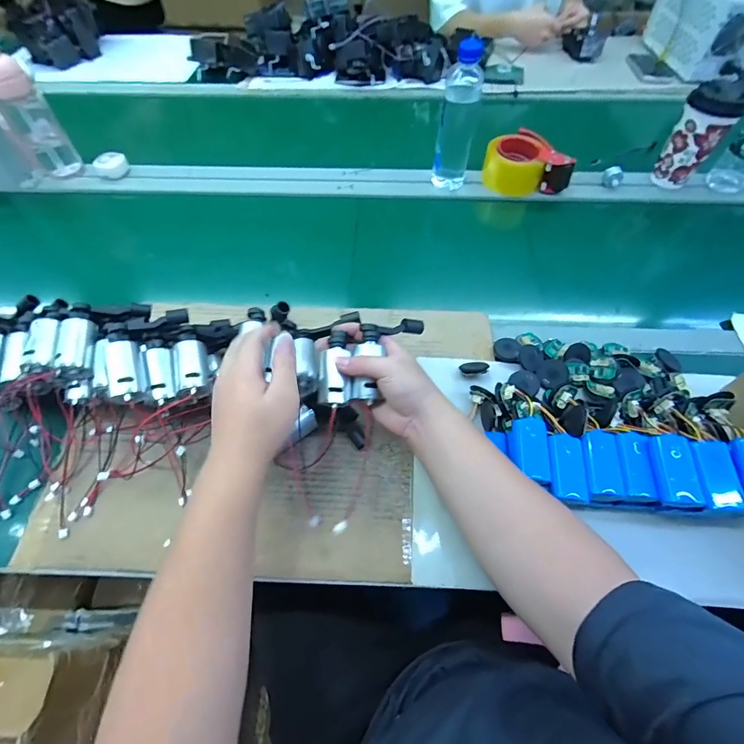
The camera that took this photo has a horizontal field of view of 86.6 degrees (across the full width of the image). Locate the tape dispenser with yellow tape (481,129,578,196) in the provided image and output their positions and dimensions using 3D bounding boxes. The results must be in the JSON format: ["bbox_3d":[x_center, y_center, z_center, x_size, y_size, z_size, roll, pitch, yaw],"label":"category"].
[{"bbox_3d":[0.288,-0.387,0.731,0.152,0.068,0.100,14,59,8],"label":"tape dispenser with yellow tape"}]

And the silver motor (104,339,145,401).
[{"bbox_3d":[-0.255,-0.004,0.406,0.027,0.023,0.069,-18,59,-12],"label":"silver motor"}]

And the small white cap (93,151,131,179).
[{"bbox_3d":[-0.505,-0.402,0.766,0.060,0.036,0.047,-29,62,-18],"label":"small white cap"}]

